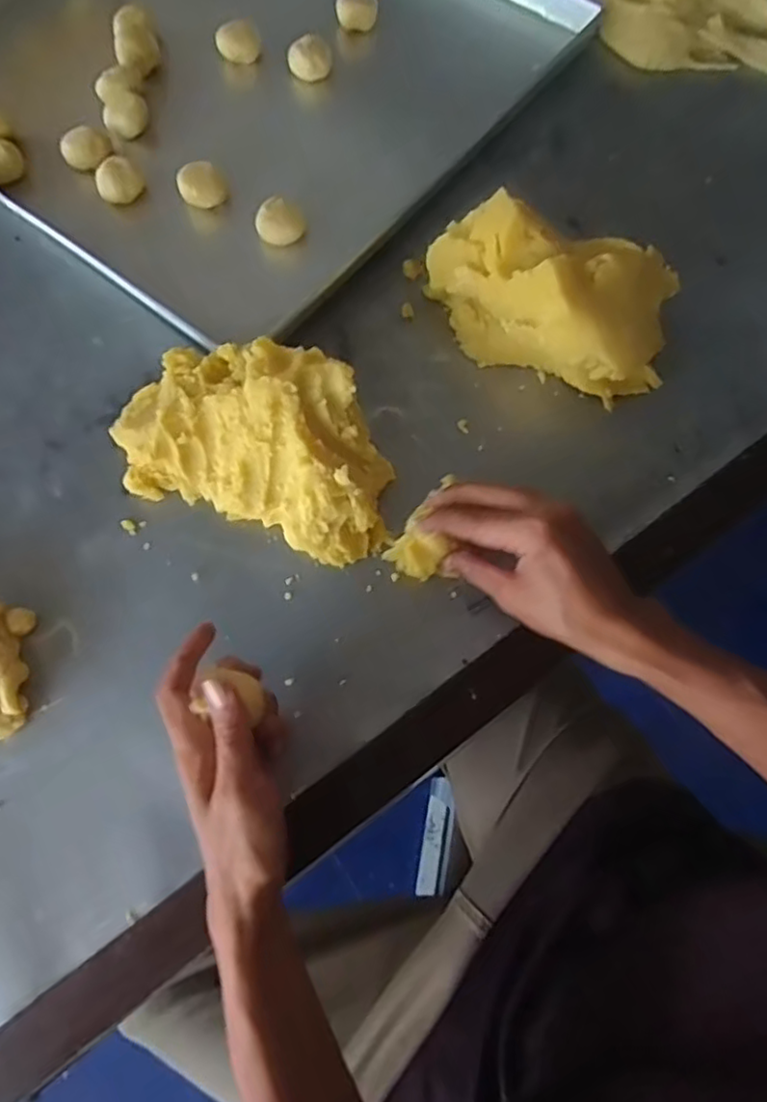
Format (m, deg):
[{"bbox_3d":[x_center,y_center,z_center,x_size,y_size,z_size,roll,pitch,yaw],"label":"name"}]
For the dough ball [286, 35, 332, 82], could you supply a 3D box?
[{"bbox_3d":[-0.069,-0.461,0.609,0.039,0.036,0.032,-7,72,-3],"label":"dough ball"}]

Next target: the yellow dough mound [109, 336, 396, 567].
[{"bbox_3d":[-0.089,-0.083,0.462,0.227,0.077,0.122,20,73,6],"label":"yellow dough mound"}]

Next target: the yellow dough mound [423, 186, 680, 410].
[{"bbox_3d":[0.126,-0.198,0.497,0.193,0.085,0.112,16,72,5],"label":"yellow dough mound"}]

